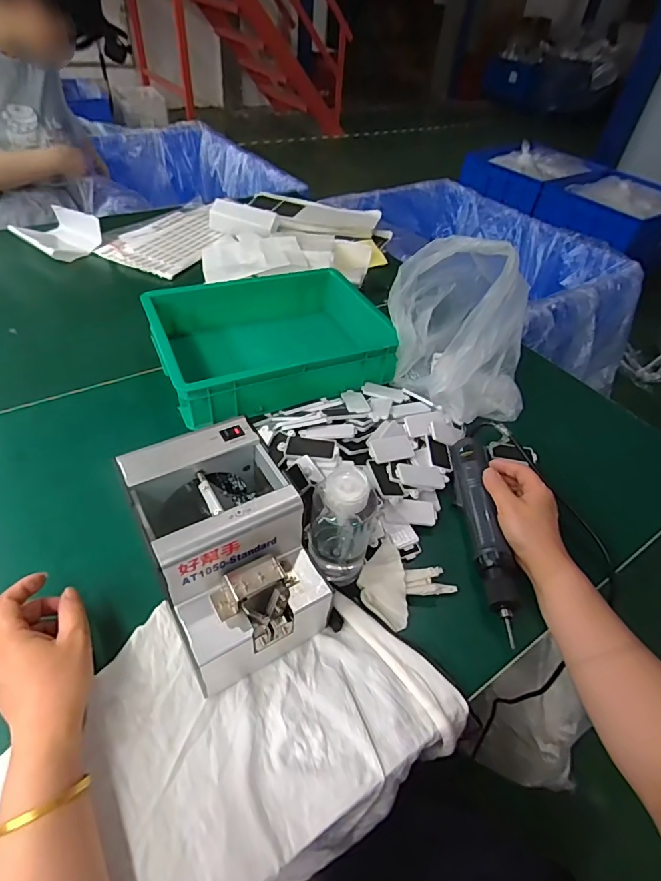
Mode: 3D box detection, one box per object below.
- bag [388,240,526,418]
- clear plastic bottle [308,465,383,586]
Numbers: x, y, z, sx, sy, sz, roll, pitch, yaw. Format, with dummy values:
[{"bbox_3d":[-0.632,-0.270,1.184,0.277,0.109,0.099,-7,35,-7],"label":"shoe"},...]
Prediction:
[{"bbox_3d":[0.200,-0.167,0.671,0.222,0.211,0.162,38,53,26],"label":"bag"},{"bbox_3d":[0.011,0.082,0.471,0.065,0.145,0.059,10,46,3],"label":"clear plastic bottle"}]

